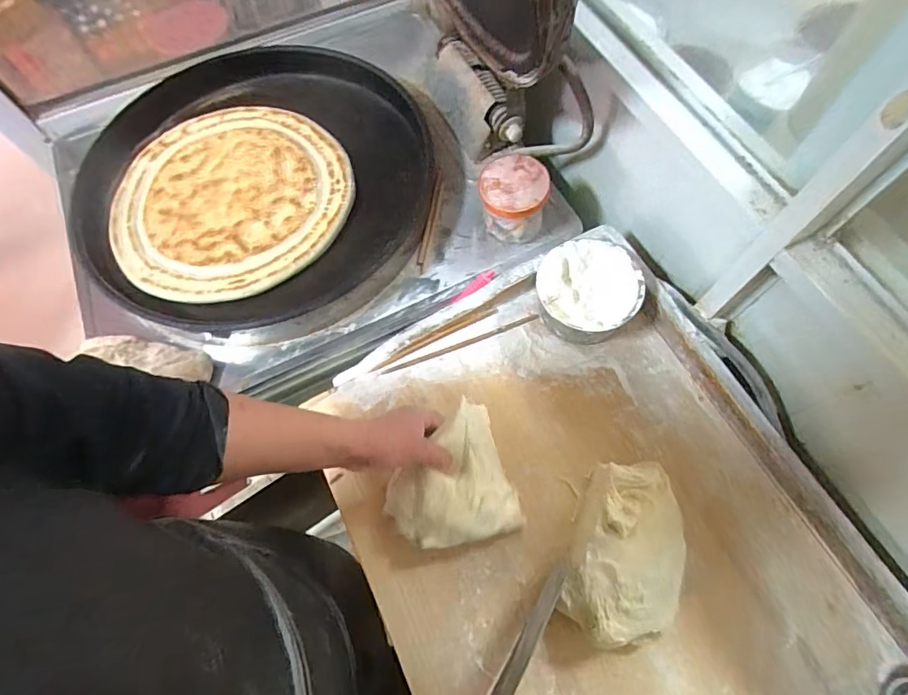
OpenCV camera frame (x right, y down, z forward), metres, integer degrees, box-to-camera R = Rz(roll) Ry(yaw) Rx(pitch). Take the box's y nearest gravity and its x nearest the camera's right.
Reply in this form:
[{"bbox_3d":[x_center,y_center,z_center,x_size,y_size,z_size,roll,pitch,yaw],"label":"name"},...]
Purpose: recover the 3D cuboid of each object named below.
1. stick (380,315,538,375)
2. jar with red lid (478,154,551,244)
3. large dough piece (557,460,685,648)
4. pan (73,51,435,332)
[{"bbox_3d":[0.010,-0.004,0.661,0.230,0.010,0.011,-20,69,-7],"label":"stick"},{"bbox_3d":[0.084,-0.215,0.686,0.093,0.091,0.086,0,68,1],"label":"jar with red lid"},{"bbox_3d":[0.194,0.218,0.514,0.104,0.085,0.195,21,70,11],"label":"large dough piece"},{"bbox_3d":[-0.325,-0.277,0.761,0.556,0.052,0.537,0,68,1],"label":"pan"}]

